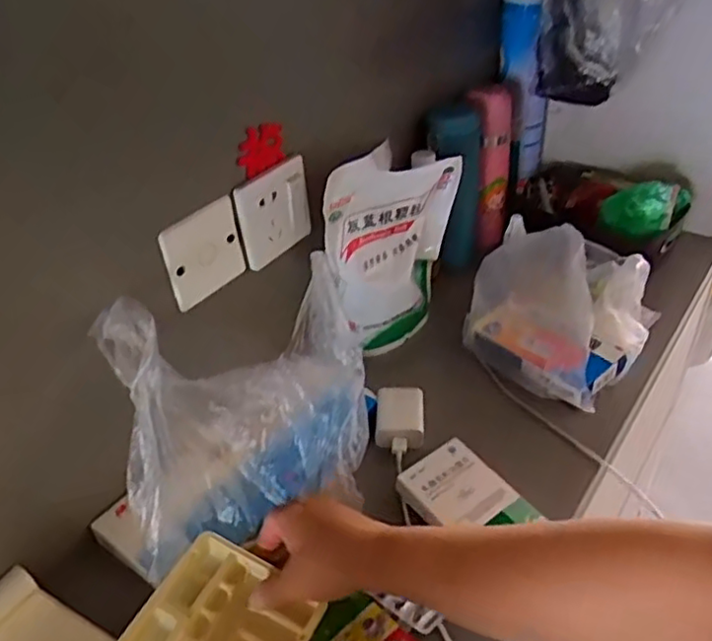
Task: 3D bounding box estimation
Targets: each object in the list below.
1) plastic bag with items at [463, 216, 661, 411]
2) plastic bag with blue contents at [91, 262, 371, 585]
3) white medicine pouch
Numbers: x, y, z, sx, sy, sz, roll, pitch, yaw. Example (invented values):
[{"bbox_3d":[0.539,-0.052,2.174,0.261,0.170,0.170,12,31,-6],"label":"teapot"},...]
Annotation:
[{"bbox_3d":[0.217,-0.020,0.691,0.171,0.102,0.174,21,44,30],"label":"plastic bag with items"},{"bbox_3d":[-0.086,0.068,0.523,0.199,0.200,0.072,-15,4,-13],"label":"plastic bag with blue contents"},{"bbox_3d":[0.041,-0.079,0.701,0.055,0.208,0.167,27,47,34],"label":"white medicine pouch"}]

